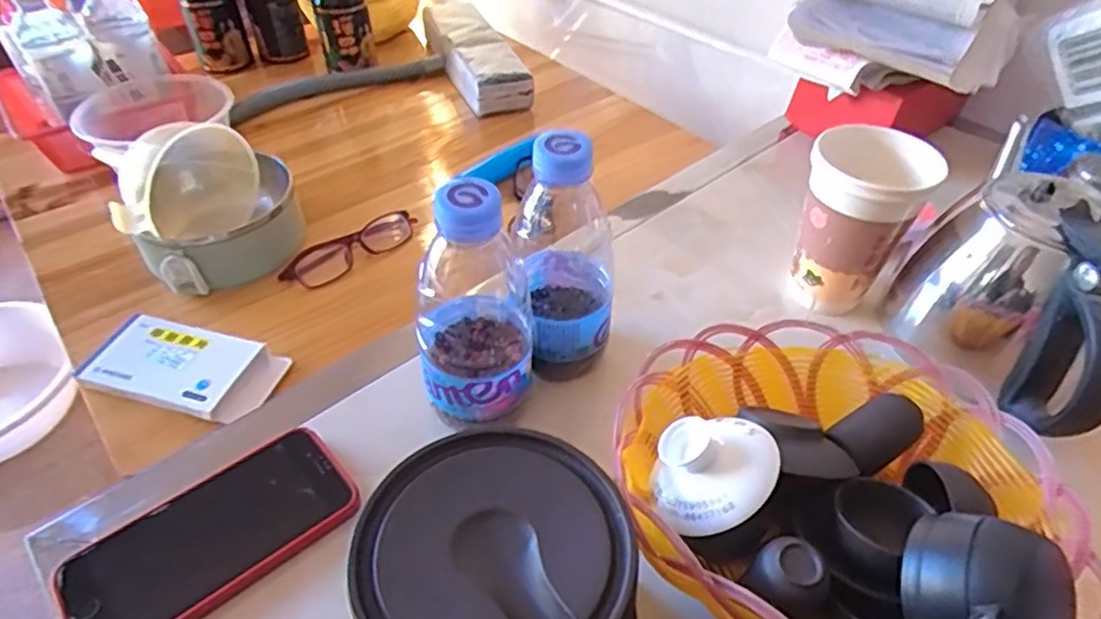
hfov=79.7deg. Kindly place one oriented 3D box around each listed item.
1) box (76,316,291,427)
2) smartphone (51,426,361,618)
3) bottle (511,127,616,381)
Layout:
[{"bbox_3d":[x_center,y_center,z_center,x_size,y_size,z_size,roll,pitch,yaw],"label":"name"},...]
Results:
[{"bbox_3d":[-0.285,0.044,0.513,0.142,0.017,0.068,12,45,11],"label":"box"},{"bbox_3d":[-0.176,0.117,0.344,0.137,0.012,0.070,-29,52,-28],"label":"smartphone"},{"bbox_3d":[0.009,-0.033,0.395,0.055,0.156,0.066,1,44,-1],"label":"bottle"}]

